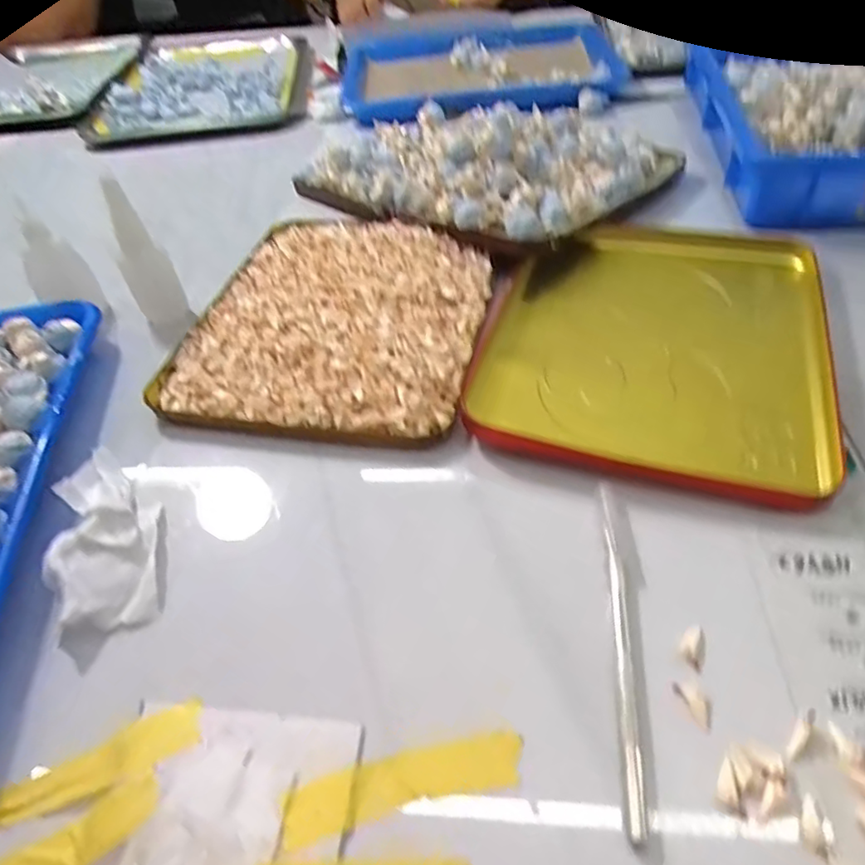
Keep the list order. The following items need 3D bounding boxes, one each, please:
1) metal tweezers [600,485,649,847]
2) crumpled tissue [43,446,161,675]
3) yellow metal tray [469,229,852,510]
[{"bbox_3d":[0.081,0.086,0.268,0.008,0.004,0.155,2,48,8],"label":"metal tweezers"},{"bbox_3d":[-0.168,0.053,0.318,0.048,0.021,0.118,-21,49,-13],"label":"crumpled tissue"},{"bbox_3d":[0.145,-0.074,0.416,0.206,0.020,0.263,9,50,14],"label":"yellow metal tray"}]

